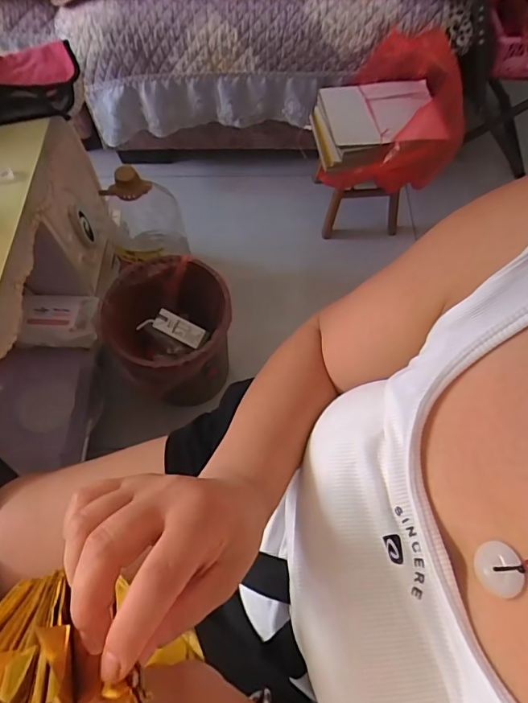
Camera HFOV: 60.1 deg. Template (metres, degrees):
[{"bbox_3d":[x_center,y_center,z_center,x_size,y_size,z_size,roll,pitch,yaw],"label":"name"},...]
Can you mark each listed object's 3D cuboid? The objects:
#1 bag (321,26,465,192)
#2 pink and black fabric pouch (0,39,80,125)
[{"bbox_3d":[0.251,-0.521,0.970,0.285,0.205,0.254,-12,64,-6],"label":"bag"},{"bbox_3d":[-0.371,-0.424,0.704,0.153,0.053,0.152,-3,63,-1],"label":"pink and black fabric pouch"}]

